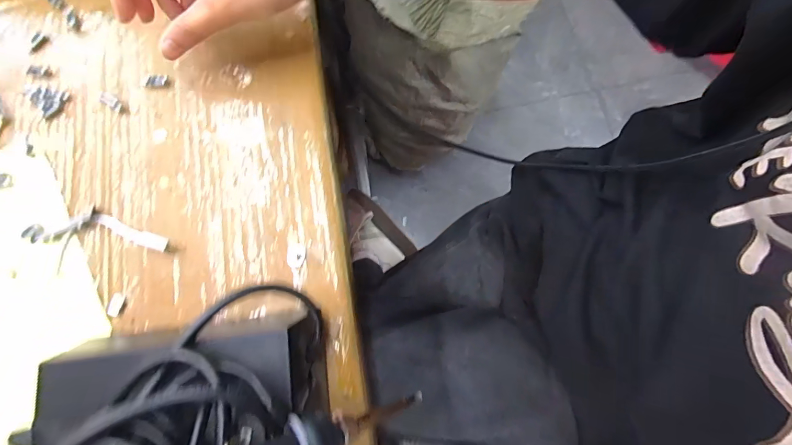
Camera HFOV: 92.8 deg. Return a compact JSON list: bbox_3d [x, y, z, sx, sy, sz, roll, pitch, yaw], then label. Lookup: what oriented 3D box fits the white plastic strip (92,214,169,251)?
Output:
[{"bbox_3d":[-0.175,0.006,0.247,0.058,0.004,0.010,18,72,11],"label":"white plastic strip"}]

